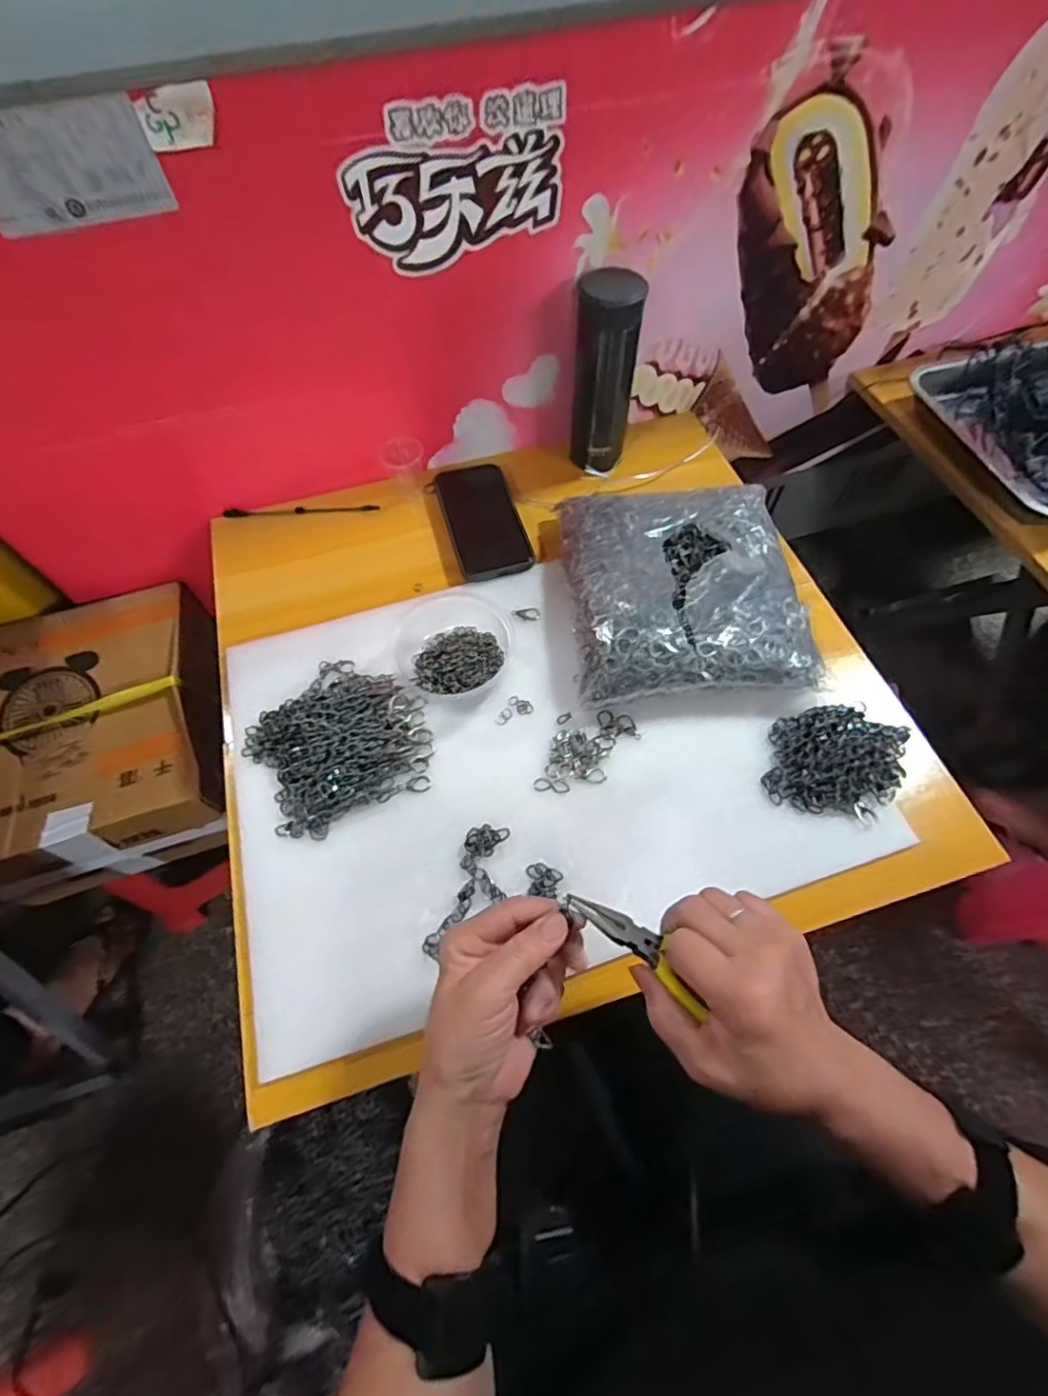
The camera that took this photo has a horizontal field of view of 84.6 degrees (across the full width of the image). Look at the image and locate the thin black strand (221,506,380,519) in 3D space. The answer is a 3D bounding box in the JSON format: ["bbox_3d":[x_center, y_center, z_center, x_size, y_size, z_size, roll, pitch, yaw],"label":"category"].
[{"bbox_3d":[-0.267,-0.224,0.694,0.184,0.010,0.014,-1,62,0],"label":"thin black strand"}]

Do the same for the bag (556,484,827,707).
[{"bbox_3d":[0.155,-0.115,0.569,0.221,0.056,0.241,-4,62,-1],"label":"bag"}]

